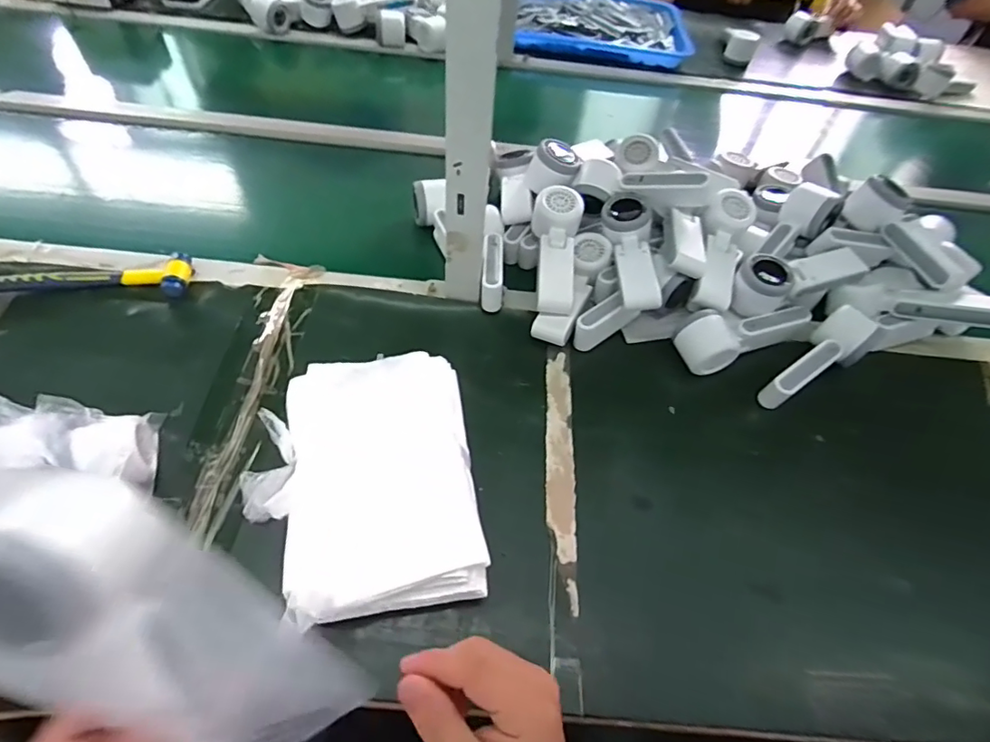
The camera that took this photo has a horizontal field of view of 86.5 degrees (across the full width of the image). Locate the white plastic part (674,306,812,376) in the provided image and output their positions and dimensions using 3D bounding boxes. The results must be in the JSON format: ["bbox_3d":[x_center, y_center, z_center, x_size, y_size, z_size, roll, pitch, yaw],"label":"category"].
[{"bbox_3d":[0.283,-0.047,0.605,0.167,0.054,0.057,-18,57,-18],"label":"white plastic part"}]

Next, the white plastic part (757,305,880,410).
[{"bbox_3d":[0.355,-0.014,0.578,0.150,0.041,0.051,-36,63,-11],"label":"white plastic part"}]

